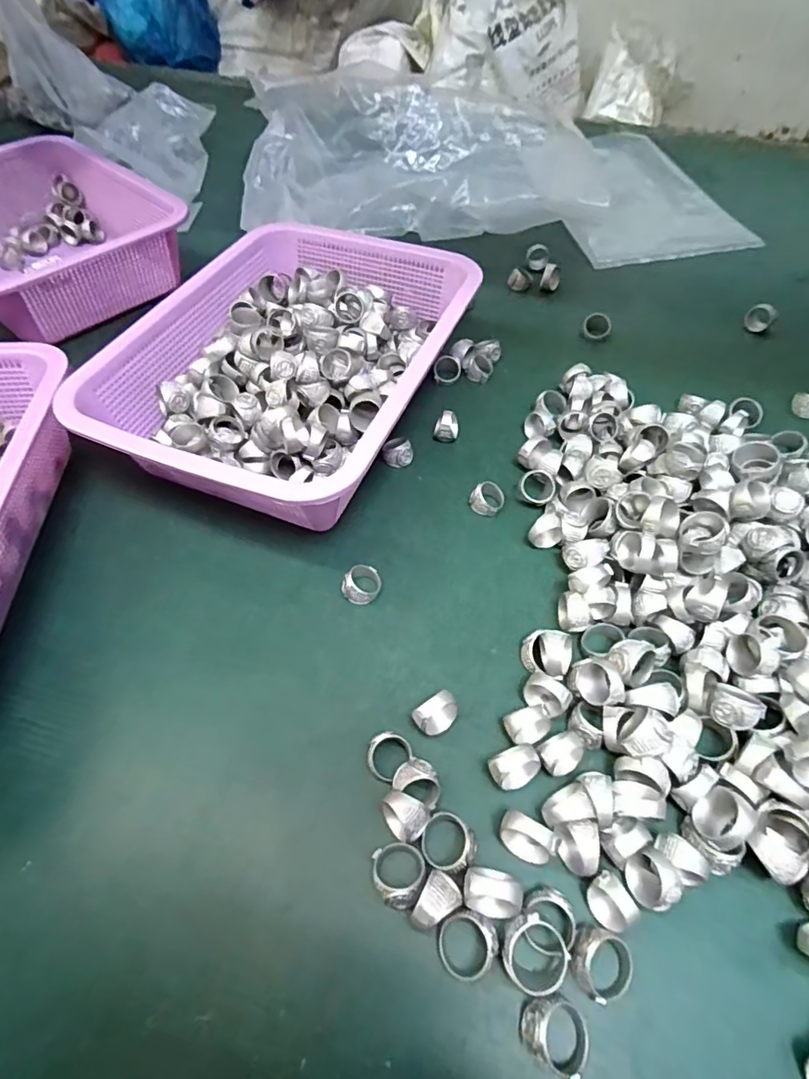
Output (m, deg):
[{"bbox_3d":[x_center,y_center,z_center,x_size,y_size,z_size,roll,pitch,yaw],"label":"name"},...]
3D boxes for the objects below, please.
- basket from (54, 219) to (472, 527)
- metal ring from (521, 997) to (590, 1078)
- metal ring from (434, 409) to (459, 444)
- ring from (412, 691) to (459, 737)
[{"bbox_3d":[-0.081,-0.148,0.434,0.223,0.075,0.300,20,57,13],"label":"basket"},{"bbox_3d":[0.065,0.207,0.220,0.028,0.015,0.024,20,57,14],"label":"metal ring"},{"bbox_3d":[0.036,-0.093,0.436,0.019,0.026,0.015,6,58,0],"label":"metal ring"},{"bbox_3d":[0.018,0.098,0.296,0.027,0.025,0.016,-31,60,-20],"label":"ring"}]

